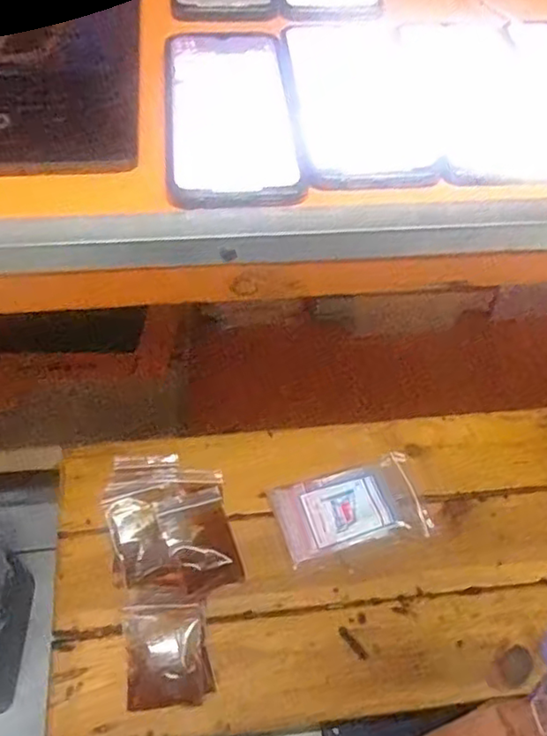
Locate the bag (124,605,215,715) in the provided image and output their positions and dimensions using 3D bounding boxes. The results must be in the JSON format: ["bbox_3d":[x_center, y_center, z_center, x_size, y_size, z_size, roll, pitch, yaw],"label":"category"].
[{"bbox_3d":[-0.095,0.258,0.570,0.073,0.022,0.083,-7,55,-7],"label":"bag"}]

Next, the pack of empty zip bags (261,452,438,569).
[{"bbox_3d":[0.080,0.147,0.651,0.149,0.020,0.090,-15,57,-12],"label":"pack of empty zip bags"}]

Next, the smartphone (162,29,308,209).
[{"bbox_3d":[-0.029,-0.164,0.400,0.078,0.011,0.172,-5,55,-5],"label":"smartphone"}]

